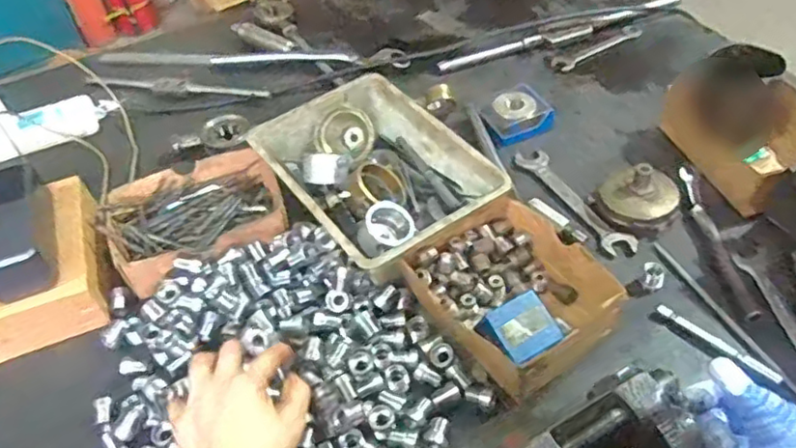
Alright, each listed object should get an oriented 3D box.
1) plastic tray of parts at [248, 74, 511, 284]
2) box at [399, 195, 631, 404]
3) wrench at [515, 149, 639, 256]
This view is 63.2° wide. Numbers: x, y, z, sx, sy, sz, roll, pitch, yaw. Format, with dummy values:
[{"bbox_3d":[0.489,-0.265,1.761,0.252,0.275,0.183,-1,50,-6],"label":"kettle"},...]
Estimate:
[{"bbox_3d":[-0.027,-0.051,0.674,0.168,0.057,0.245,-31,50,-21],"label":"plastic tray of parts"},{"bbox_3d":[0.099,0.057,0.579,0.146,0.047,0.173,-31,50,-21],"label":"box"},{"bbox_3d":[0.182,-0.027,0.683,0.038,0.011,0.178,-21,47,-13],"label":"wrench"}]

